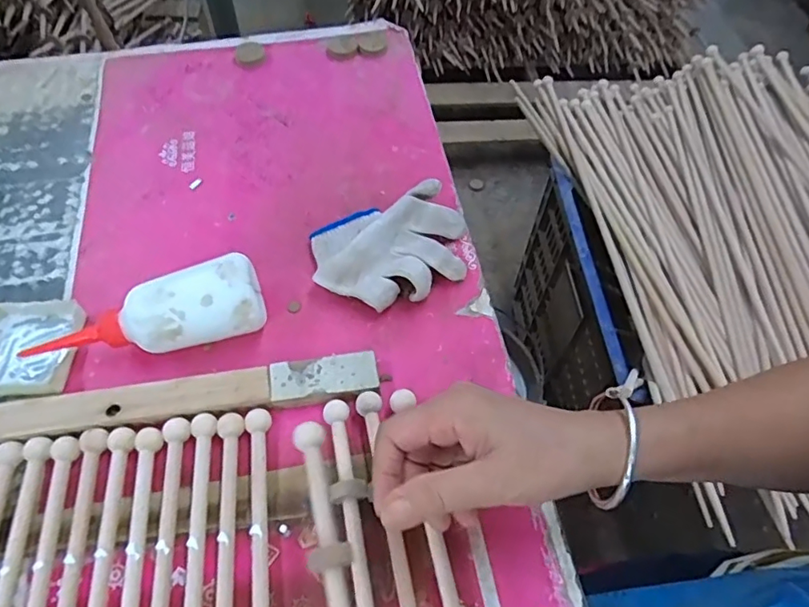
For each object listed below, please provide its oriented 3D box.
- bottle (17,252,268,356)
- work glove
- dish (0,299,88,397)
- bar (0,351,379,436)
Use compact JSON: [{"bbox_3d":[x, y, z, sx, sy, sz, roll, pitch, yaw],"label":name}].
[{"bbox_3d":[-0.197,0.018,0.423,0.178,0.062,0.052,-16,59,-11],"label":"bottle"},{"bbox_3d":[-0.010,-0.049,0.480,0.135,0.044,0.104,-11,59,-9],"label":"work glove"},{"bbox_3d":[-0.299,0.034,0.437,0.073,0.016,0.082,-1,58,-2],"label":"dish"},{"bbox_3d":[-0.167,0.069,0.416,0.290,0.017,0.033,-6,58,-5],"label":"bar"}]

